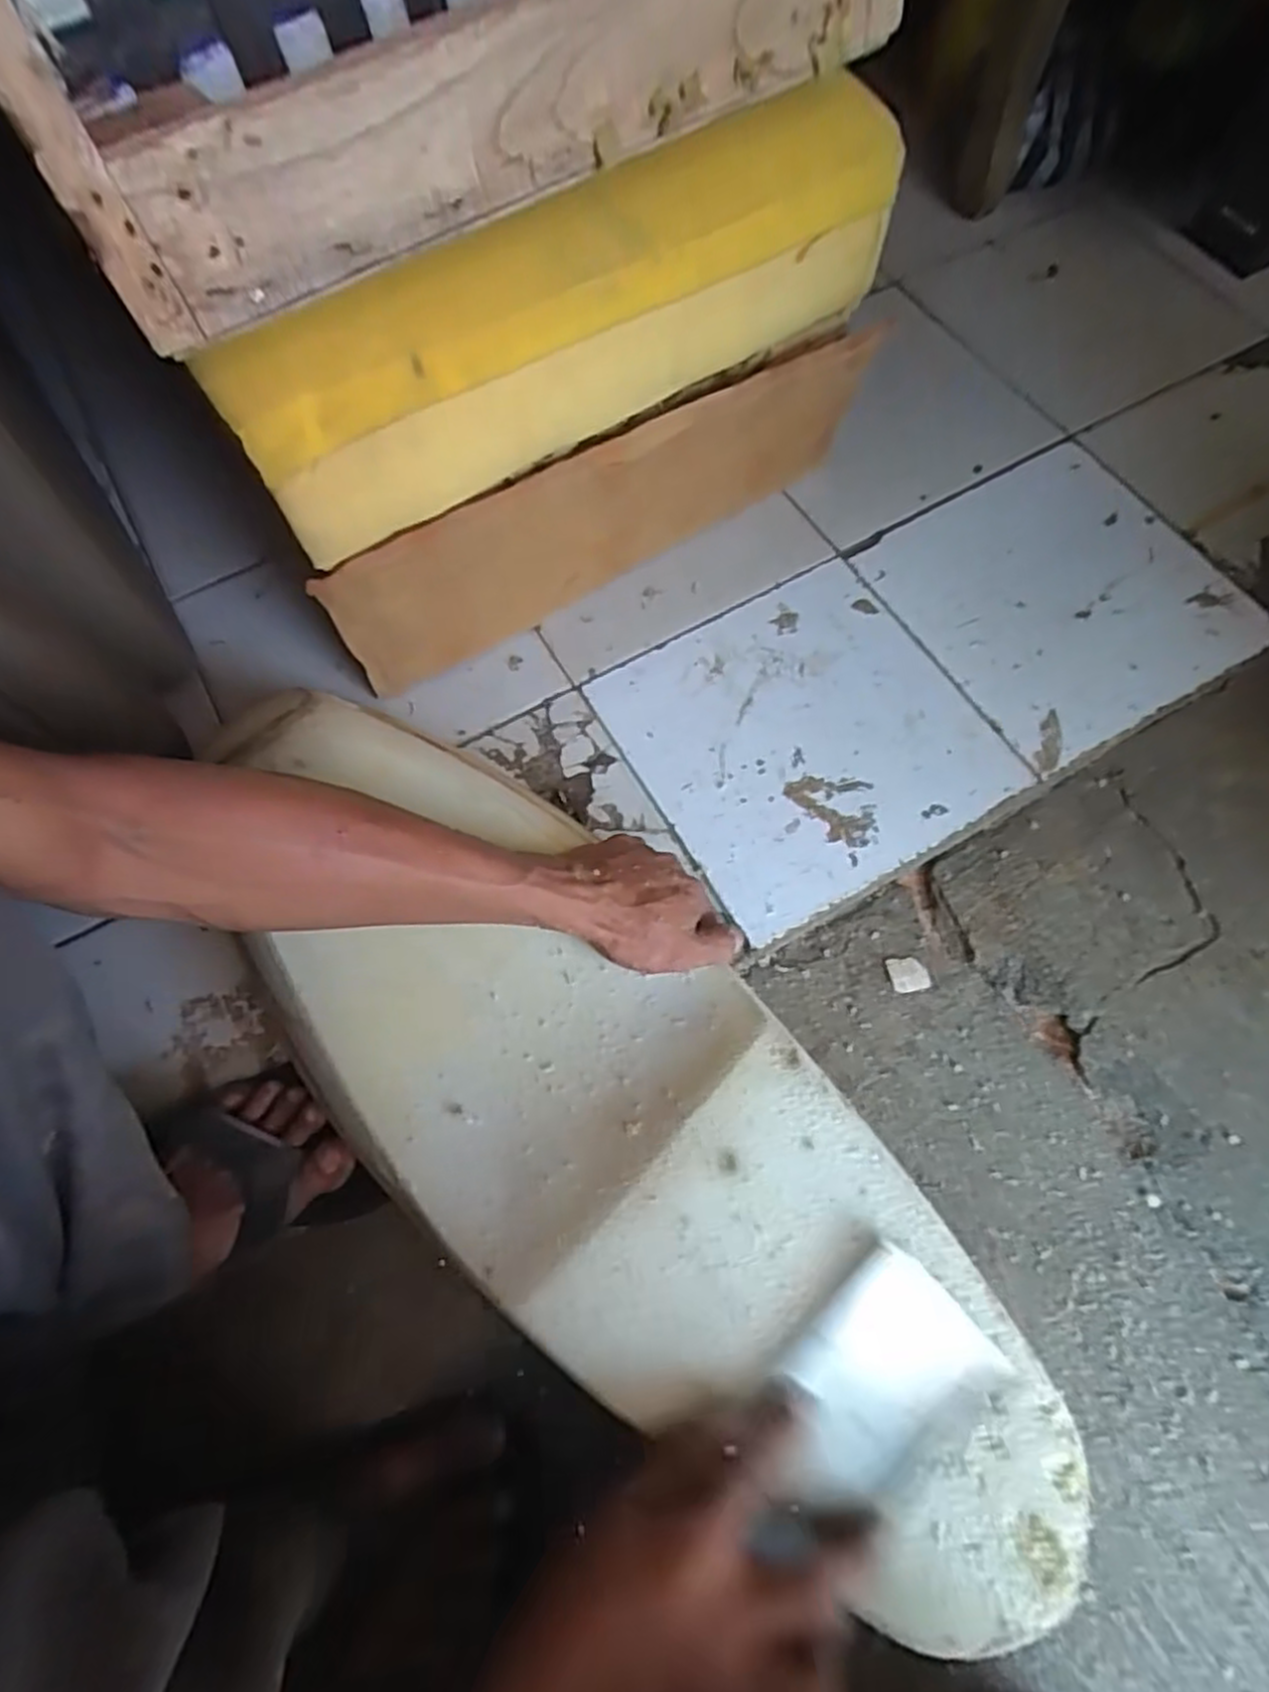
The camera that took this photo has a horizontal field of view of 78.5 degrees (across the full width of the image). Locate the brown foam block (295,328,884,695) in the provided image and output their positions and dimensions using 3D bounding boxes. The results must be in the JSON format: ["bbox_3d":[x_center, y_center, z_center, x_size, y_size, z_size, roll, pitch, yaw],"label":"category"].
[{"bbox_3d":[-0.016,-0.272,0.672,0.491,0.173,0.027,-30,70,-10],"label":"brown foam block"}]

